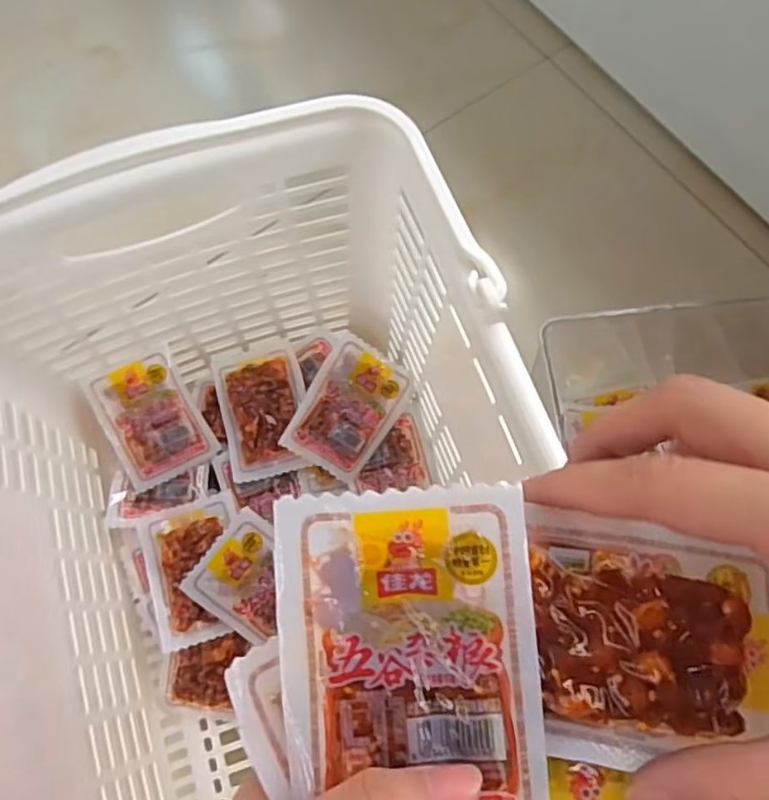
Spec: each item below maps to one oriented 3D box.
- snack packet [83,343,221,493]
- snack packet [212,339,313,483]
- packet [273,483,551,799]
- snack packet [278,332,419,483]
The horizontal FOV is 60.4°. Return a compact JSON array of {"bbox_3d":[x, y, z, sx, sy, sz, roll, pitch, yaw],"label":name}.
[{"bbox_3d":[-0.167,0.013,0.475,0.064,0.007,0.090,-25,106,-7],"label":"snack packet"},{"bbox_3d":[-0.089,0.008,0.473,0.064,0.018,0.093,-12,84,9],"label":"snack packet"},{"bbox_3d":[0.007,0.071,0.176,0.068,0.005,0.092,-4,85,3],"label":"packet"},{"bbox_3d":[-0.024,0.006,0.472,0.065,0.008,0.091,32,85,-14],"label":"snack packet"}]

